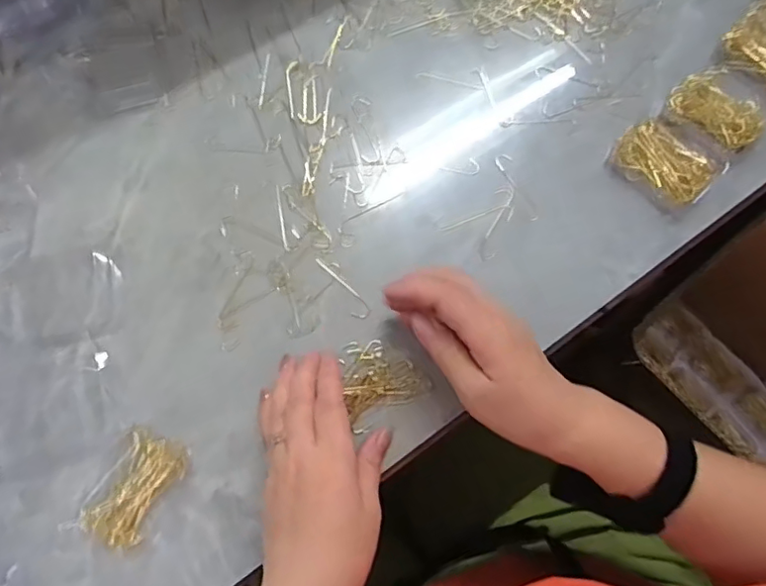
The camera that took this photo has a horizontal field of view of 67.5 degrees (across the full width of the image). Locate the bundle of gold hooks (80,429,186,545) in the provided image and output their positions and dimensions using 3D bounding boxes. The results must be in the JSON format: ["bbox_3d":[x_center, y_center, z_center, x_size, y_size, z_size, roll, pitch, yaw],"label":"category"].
[{"bbox_3d":[-0.161,0.128,0.374,0.041,0.010,0.067,25,72,9],"label":"bundle of gold hooks"}]

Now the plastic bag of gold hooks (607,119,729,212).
[{"bbox_3d":[0.226,-0.105,0.457,0.064,0.016,0.076,-38,74,-13],"label":"plastic bag of gold hooks"}]

